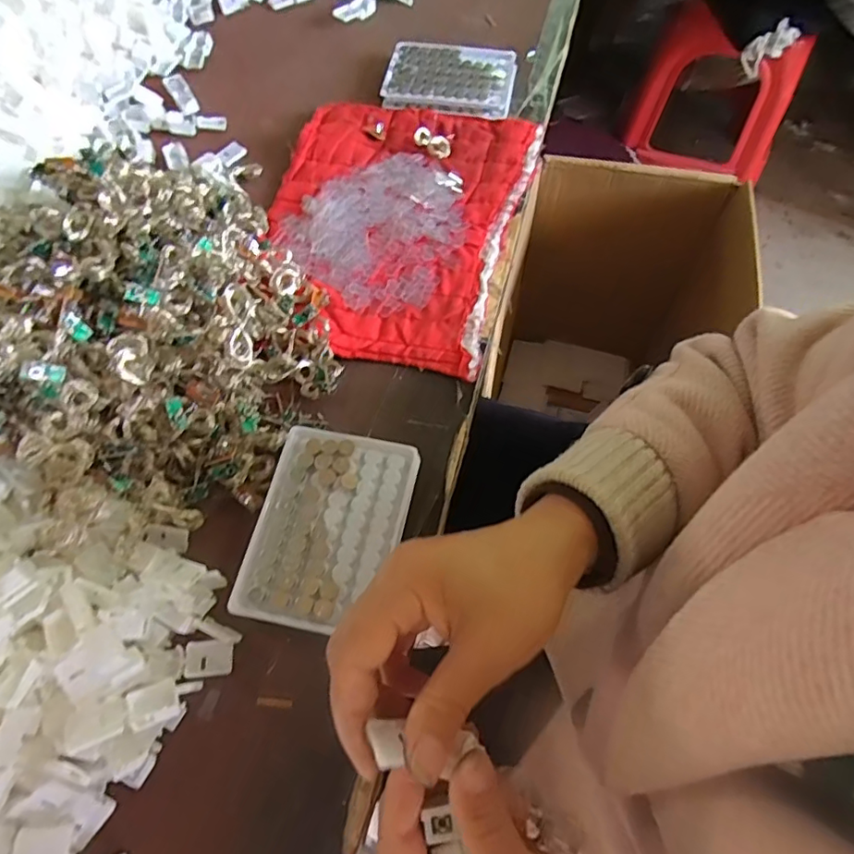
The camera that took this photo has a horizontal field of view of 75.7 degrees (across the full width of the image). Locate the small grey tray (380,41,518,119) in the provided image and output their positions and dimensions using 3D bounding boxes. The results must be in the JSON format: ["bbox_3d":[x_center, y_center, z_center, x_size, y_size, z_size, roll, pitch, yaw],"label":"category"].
[{"bbox_3d":[0.024,-0.369,0.581,0.133,0.015,0.097,7,64,5],"label":"small grey tray"}]

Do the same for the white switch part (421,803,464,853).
[{"bbox_3d":[0.007,0.174,0.232,0.012,0.006,0.027,-13,82,-6],"label":"white switch part"}]

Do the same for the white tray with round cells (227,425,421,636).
[{"bbox_3d":[-0.065,0.067,0.369,0.094,0.023,0.130,12,64,7],"label":"white tray with round cells"}]

